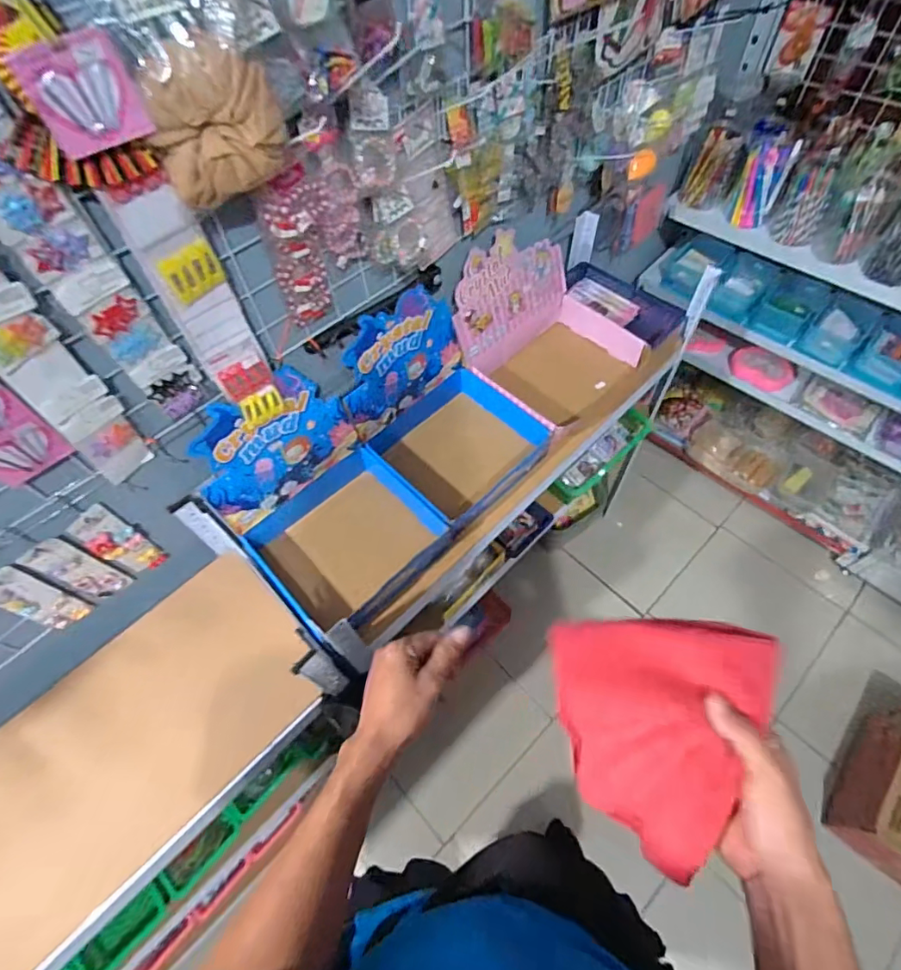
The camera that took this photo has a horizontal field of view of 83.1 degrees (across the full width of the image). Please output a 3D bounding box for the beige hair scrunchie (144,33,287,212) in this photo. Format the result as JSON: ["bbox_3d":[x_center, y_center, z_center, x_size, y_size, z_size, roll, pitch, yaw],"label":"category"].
[{"bbox_3d":[-0.205,-0.324,0.454,0.122,0.108,0.042,-33,62,-15],"label":"beige hair scrunchie"}]

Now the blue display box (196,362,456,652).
[{"bbox_3d":[-0.181,0.030,0.746,0.272,0.252,0.248,38,68,24],"label":"blue display box"}]

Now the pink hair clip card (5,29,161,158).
[{"bbox_3d":[-0.287,-0.305,0.400,0.073,0.065,0.008,-30,46,-12],"label":"pink hair clip card"}]

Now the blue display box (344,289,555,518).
[{"bbox_3d":[0.000,-0.120,0.826,0.250,0.249,0.241,38,68,24],"label":"blue display box"}]

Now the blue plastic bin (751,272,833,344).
[{"bbox_3d":[0.830,-0.436,1.244,0.123,0.076,0.152,36,67,23],"label":"blue plastic bin"}]

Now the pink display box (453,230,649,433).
[{"bbox_3d":[0.183,-0.287,0.925,0.284,0.216,0.267,-40,64,-19],"label":"pink display box"}]

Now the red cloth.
[{"bbox_3d":[0.177,0.214,0.426,0.162,0.114,0.174,-2,58,3],"label":"red cloth"}]

